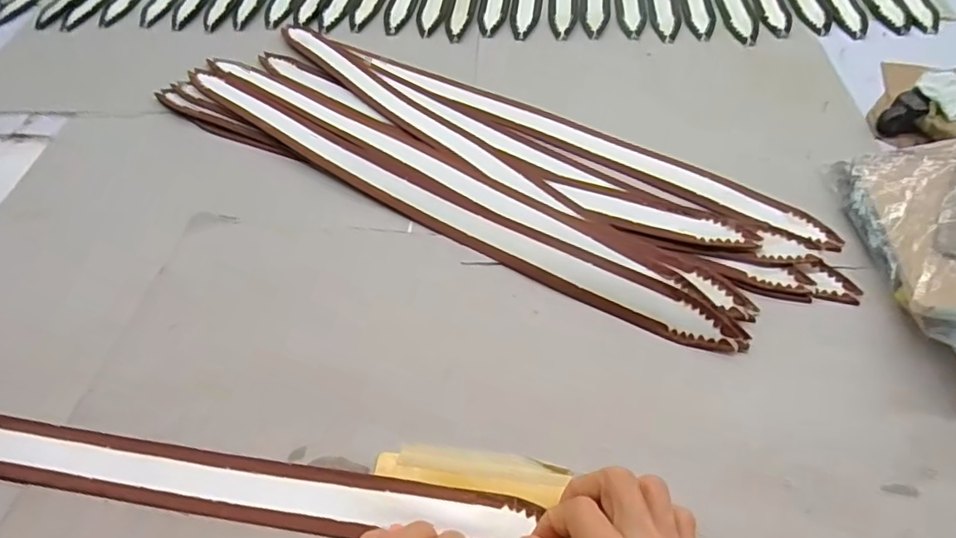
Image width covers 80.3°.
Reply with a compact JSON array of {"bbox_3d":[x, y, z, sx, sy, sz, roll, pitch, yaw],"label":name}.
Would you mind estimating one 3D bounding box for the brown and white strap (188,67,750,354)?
[{"bbox_3d":[-0.062,-0.072,0.483,0.554,0.009,0.046,28,57,24],"label":"brown and white strap"}]

